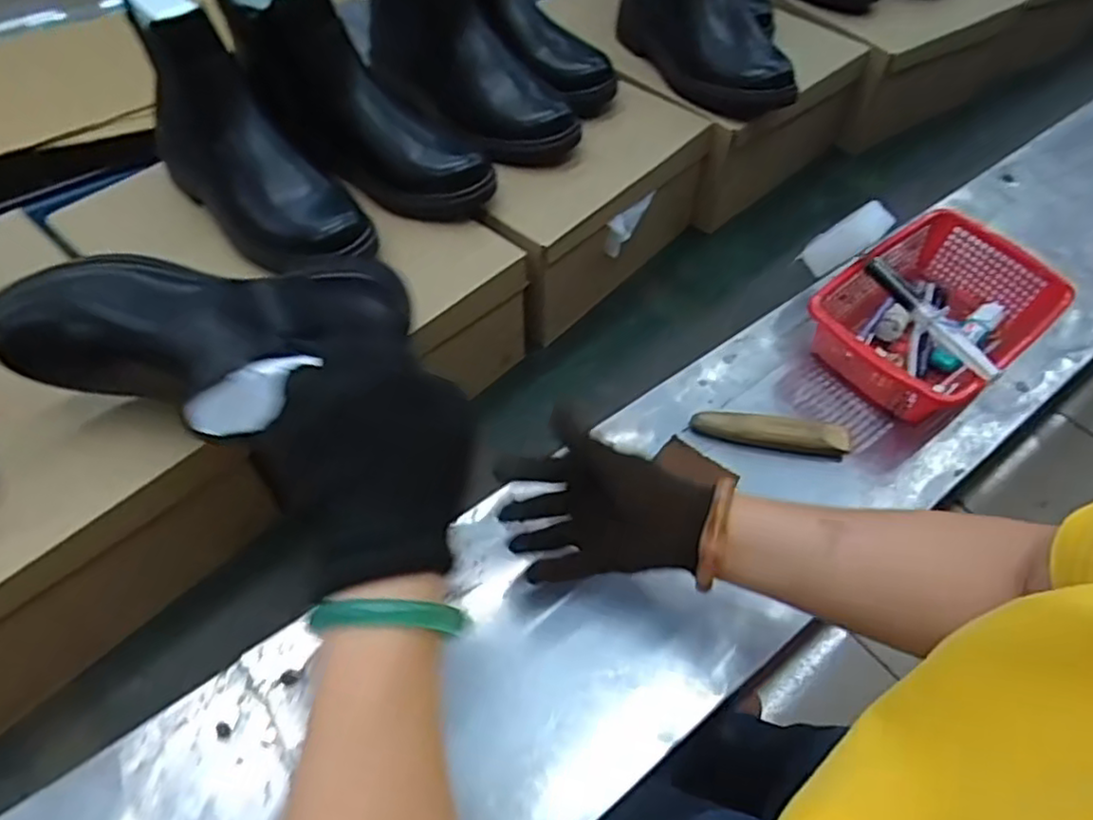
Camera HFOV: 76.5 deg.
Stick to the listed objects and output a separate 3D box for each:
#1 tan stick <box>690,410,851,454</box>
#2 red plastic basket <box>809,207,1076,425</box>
[{"bbox_3d":[0.193,0.016,0.597,0.131,0.015,0.023,10,54,6],"label":"tan stick"},{"bbox_3d":[0.357,-0.086,0.649,0.233,0.085,0.157,-34,61,-23],"label":"red plastic basket"}]

